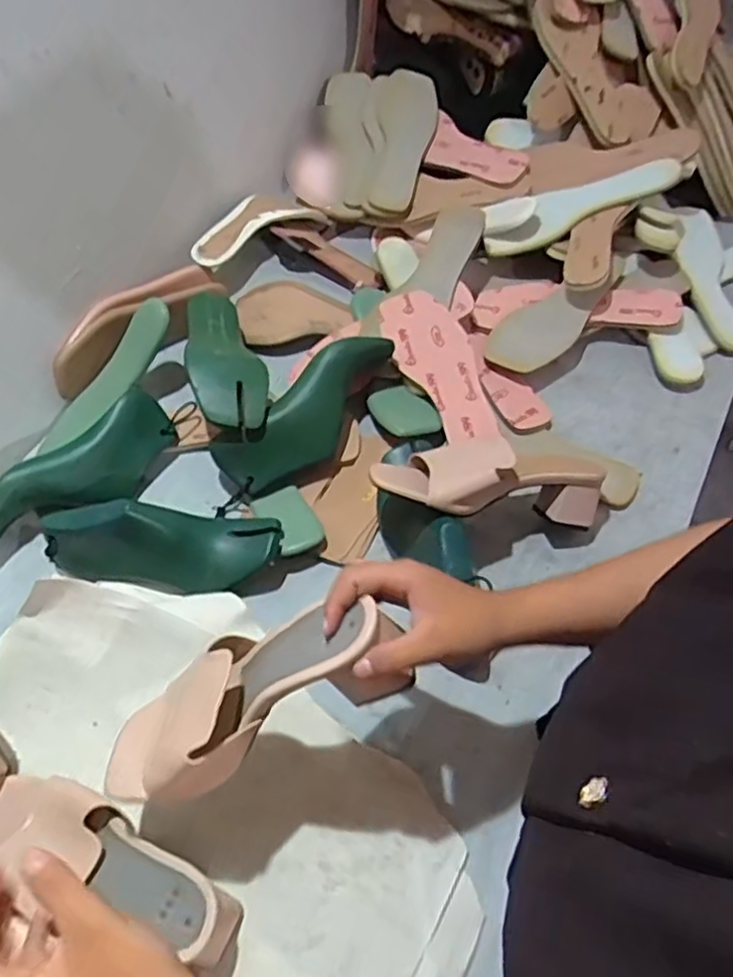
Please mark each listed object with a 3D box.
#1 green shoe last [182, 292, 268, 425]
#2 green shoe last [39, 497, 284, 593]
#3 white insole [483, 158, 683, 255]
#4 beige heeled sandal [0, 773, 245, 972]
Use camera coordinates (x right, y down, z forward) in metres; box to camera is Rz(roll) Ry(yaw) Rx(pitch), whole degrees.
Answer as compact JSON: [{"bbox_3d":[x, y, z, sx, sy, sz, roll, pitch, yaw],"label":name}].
[{"bbox_3d":[-0.161,-0.151,0.761,0.078,0.067,0.233,-16,57,-8],"label":"green shoe last"},{"bbox_3d":[-0.200,0.052,0.664,0.225,0.078,0.071,3,56,4],"label":"green shoe last"},{"bbox_3d":[0.262,-0.352,0.850,0.234,0.058,0.035,-19,54,17],"label":"white insole"},{"bbox_3d":[-0.214,0.280,0.522,0.248,0.057,0.084,16,58,12],"label":"beige heeled sandal"}]

